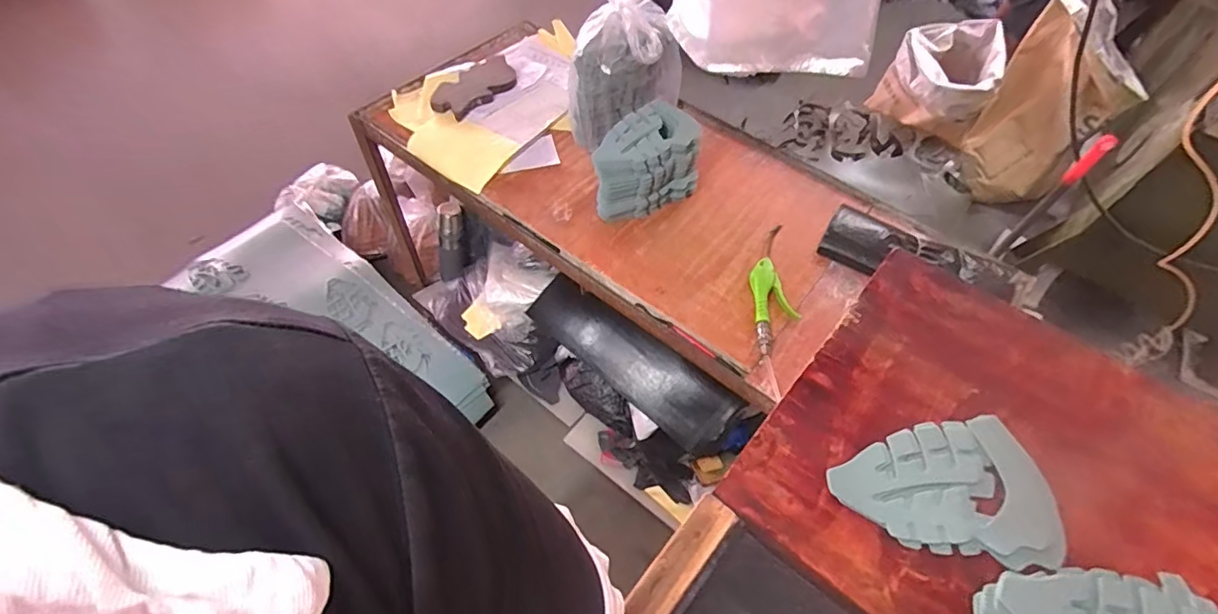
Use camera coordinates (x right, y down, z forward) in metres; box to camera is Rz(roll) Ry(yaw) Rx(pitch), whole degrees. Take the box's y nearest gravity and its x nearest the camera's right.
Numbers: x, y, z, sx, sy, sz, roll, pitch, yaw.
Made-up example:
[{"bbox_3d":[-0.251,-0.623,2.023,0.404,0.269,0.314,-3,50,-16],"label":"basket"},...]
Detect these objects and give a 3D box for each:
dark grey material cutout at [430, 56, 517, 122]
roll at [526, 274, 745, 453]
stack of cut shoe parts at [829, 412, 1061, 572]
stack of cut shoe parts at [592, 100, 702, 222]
[{"bbox_3d":[-0.286,-0.465,1.141,0.100,0.034,0.201,37,62,20],"label":"dark grey material cutout"},{"bbox_3d":[0.048,0.125,1.295,0.532,0.115,0.129,36,62,20],"label":"roll"},{"bbox_3d":[0.309,0.175,0.508,0.195,0.016,0.132,-3,56,-5],"label":"stack of cut shoe parts"},{"bbox_3d":[0.053,-0.248,0.945,0.179,0.134,0.123,-31,63,-21],"label":"stack of cut shoe parts"}]

